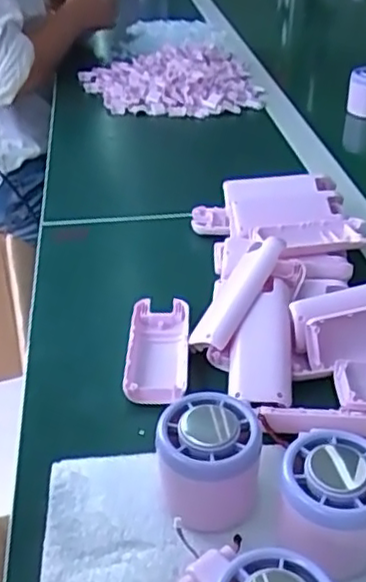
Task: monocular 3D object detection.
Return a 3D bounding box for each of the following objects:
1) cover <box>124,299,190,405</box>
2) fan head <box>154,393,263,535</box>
[{"bbox_3d":[-0.018,0.044,0.492,0.044,0.018,0.105,1,35,0],"label":"cover"},{"bbox_3d":[0.012,0.094,0.370,0.056,0.058,0.052,2,35,2],"label":"fan head"}]

